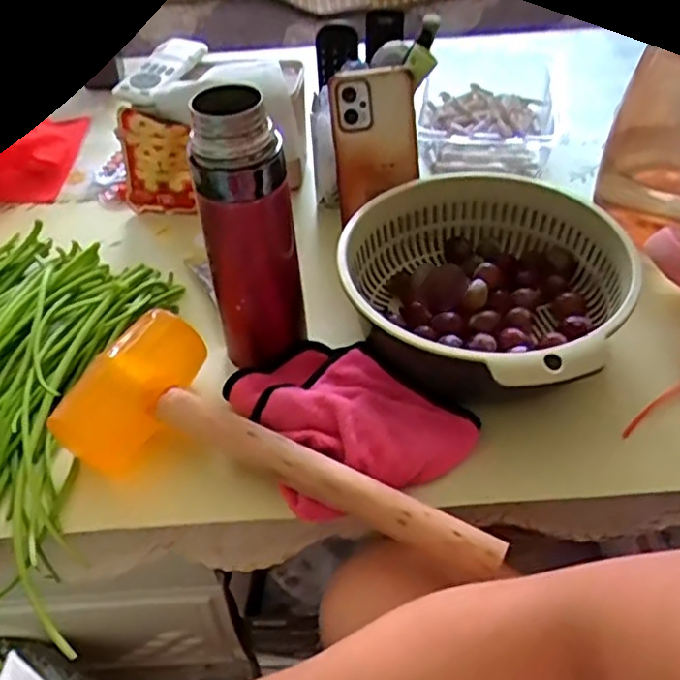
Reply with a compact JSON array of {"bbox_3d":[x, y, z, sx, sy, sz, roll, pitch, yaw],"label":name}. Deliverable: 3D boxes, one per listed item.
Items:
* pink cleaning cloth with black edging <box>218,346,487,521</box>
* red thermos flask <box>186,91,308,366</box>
[{"bbox_3d":[0.006,0.049,0.500,0.144,0.039,0.153,-25,49,-20],"label":"pink cleaning cloth with black edging"},{"bbox_3d":[-0.065,-0.074,0.493,0.063,0.197,0.057,-8,46,-5],"label":"red thermos flask"}]

